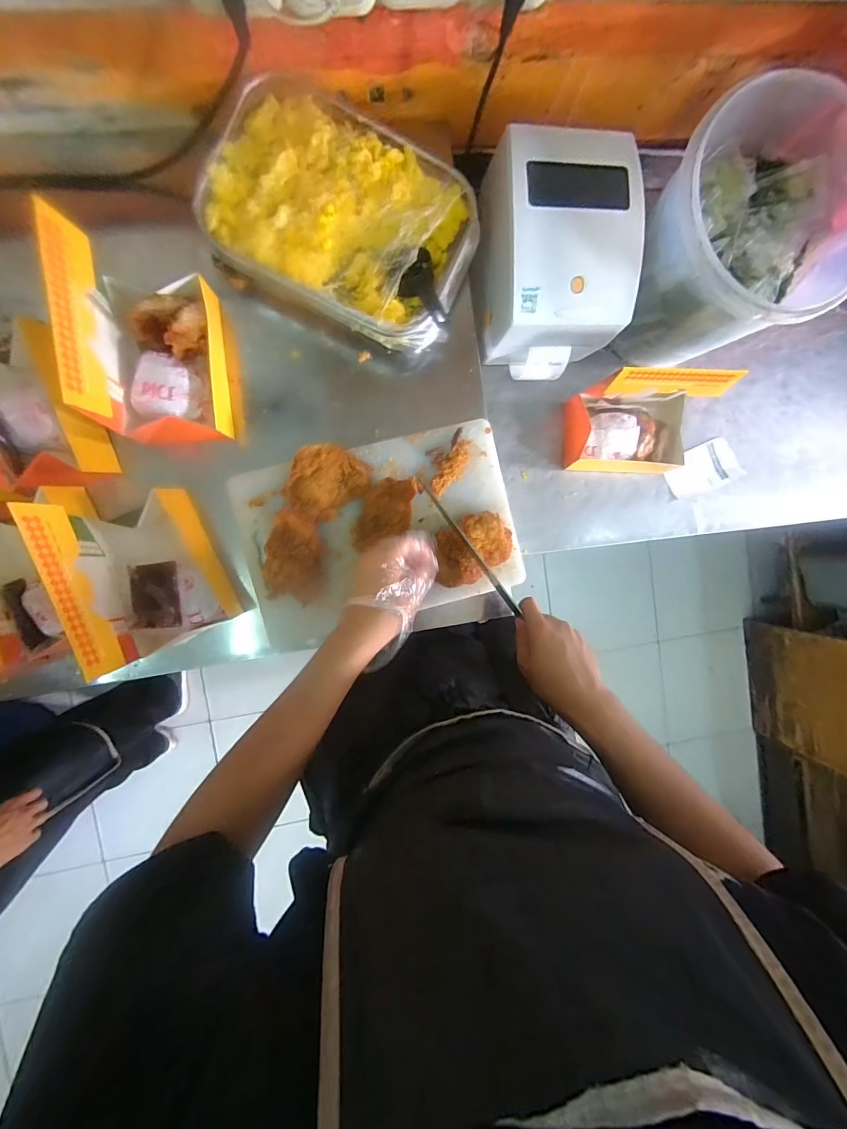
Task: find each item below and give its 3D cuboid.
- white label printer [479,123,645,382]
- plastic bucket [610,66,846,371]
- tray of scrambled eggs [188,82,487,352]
[{"bbox_3d":[0.172,-0.392,0.550,0.180,0.140,0.229,-5,93,-7],"label":"white label printer"},{"bbox_3d":[0.411,-0.419,0.570,0.266,0.228,0.240,-22,95,-5],"label":"plastic bucket"},{"bbox_3d":[-0.093,-0.403,0.498,0.300,0.058,0.217,29,89,-7],"label":"tray of scrambled eggs"}]

